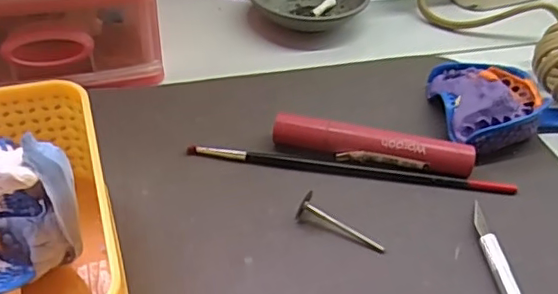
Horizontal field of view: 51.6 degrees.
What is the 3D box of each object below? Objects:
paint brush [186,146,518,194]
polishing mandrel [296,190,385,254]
[{"bbox_3d":[0.037,0.011,0.306,0.170,0.005,0.008,7,40,5],"label":"paint brush"},{"bbox_3d":[0.029,0.036,0.269,0.043,0.012,0.010,27,46,26],"label":"polishing mandrel"}]

